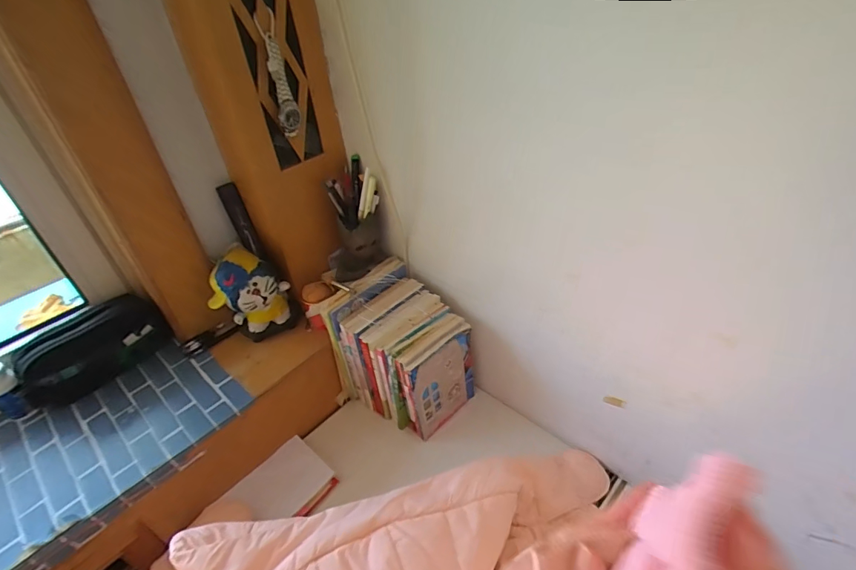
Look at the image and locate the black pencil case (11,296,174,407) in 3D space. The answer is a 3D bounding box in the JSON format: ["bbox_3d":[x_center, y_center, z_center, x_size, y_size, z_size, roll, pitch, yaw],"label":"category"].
[{"bbox_3d":[-0.592,0.124,0.811,0.057,0.136,0.229,17,44,26],"label":"black pencil case"}]

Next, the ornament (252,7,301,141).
[{"bbox_3d":[-0.236,-0.327,0.715,0.033,0.175,0.046,-14,39,-10],"label":"ornament"}]

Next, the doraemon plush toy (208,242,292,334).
[{"bbox_3d":[-0.350,0.022,0.877,0.106,0.172,0.121,16,43,25],"label":"doraemon plush toy"}]

